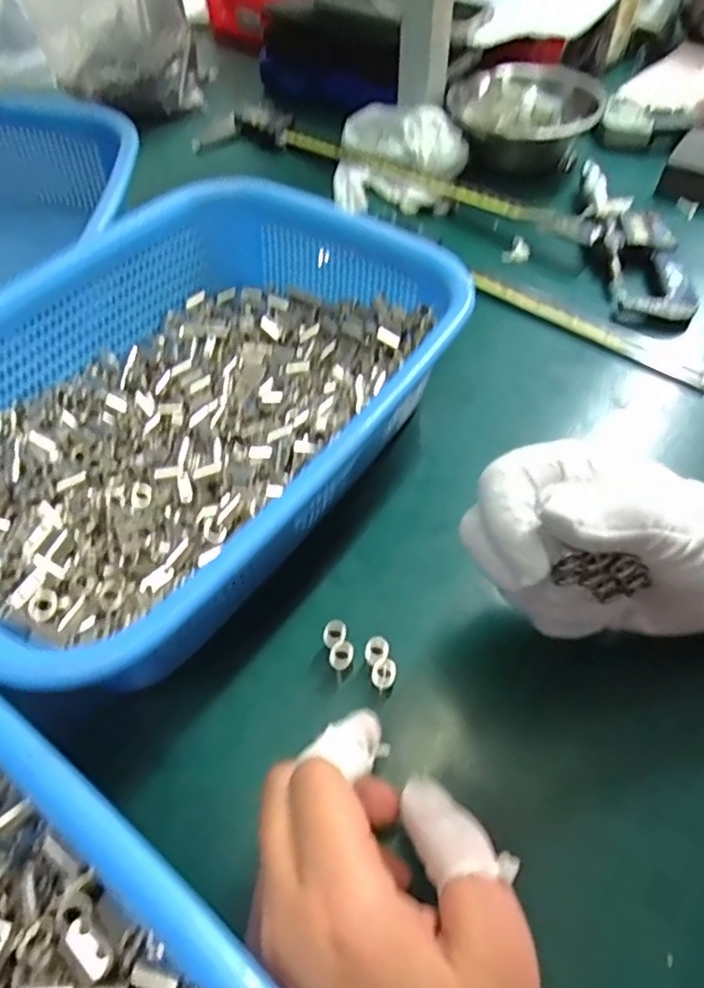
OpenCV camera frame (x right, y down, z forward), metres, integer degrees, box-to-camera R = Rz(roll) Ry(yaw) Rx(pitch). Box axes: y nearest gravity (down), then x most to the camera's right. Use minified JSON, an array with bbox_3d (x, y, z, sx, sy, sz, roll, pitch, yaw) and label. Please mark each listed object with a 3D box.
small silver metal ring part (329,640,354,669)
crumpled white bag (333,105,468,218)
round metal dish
[{"bbox_3d":[-0.004,0.068,0.251,0.010,0.004,0.012,0,51,-1],"label":"small silver metal ring part"},{"bbox_3d":[0.030,-0.281,0.505,0.112,0.022,0.119,23,77,21],"label":"crumpled white bag"},{"bbox_3d":[0.147,-0.330,0.506,0.125,0.029,0.114,9,54,8],"label":"round metal dish"}]

